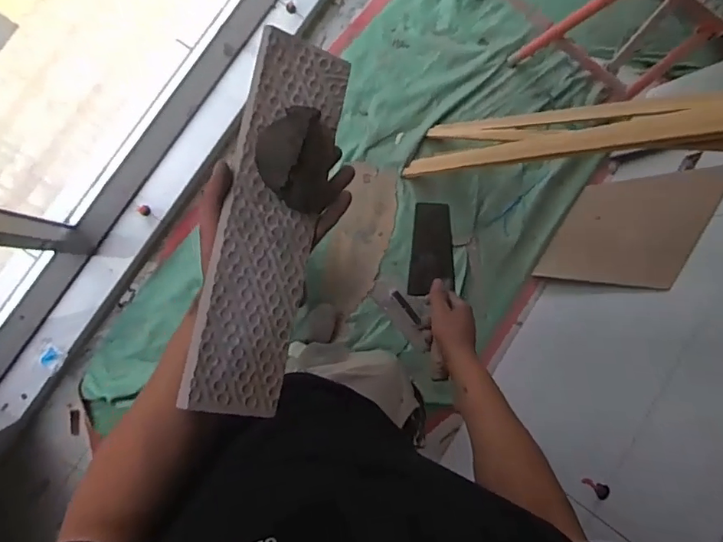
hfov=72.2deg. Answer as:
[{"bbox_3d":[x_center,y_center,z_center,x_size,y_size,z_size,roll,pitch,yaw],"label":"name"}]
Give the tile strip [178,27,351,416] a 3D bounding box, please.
[{"bbox_3d":[-0.093,-0.051,0.514,0.097,0.005,0.389,15,83,-28],"label":"tile strip"}]

